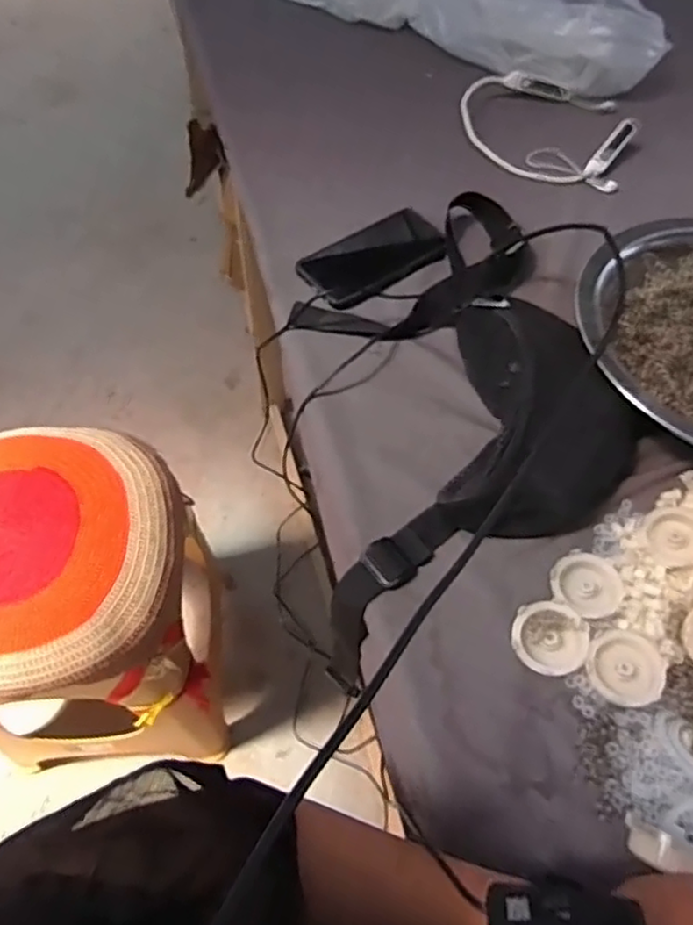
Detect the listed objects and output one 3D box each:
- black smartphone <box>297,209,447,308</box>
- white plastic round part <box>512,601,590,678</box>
[{"bbox_3d":[0.031,-0.220,0.710,0.161,0.006,0.082,-33,65,-22],"label":"black smartphone"},{"bbox_3d":[0.151,0.131,0.493,0.052,0.018,0.053,2,57,-3],"label":"white plastic round part"}]

